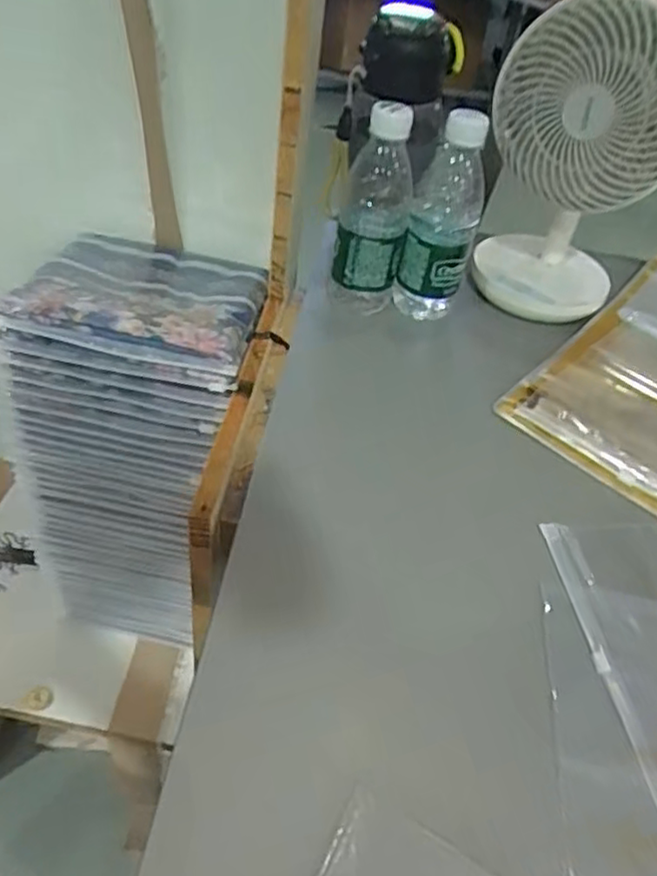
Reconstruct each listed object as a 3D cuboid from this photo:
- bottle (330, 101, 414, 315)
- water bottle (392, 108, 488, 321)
[{"bbox_3d":[0.038,-0.190,0.593,0.062,0.183,0.057,8,44,-1],"label":"bottle"},{"bbox_3d":[0.100,-0.190,0.599,0.057,0.181,0.060,18,45,9],"label":"water bottle"}]

